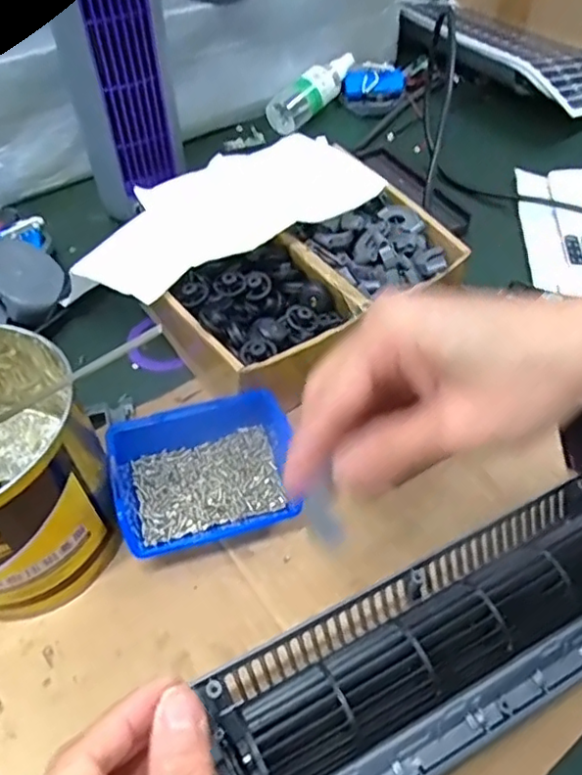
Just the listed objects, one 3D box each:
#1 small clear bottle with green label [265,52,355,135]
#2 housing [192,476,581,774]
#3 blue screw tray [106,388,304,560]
[{"bbox_3d":[0.030,-0.336,0.686,0.041,0.034,0.131,40,76,23],"label":"small clear bottle with green label"},{"bbox_3d":[0.093,0.121,0.311,0.280,0.048,0.084,-23,59,-17],"label":"housing"},{"bbox_3d":[-0.053,0.054,0.391,0.111,0.042,0.086,-15,54,-12],"label":"blue screw tray"}]

